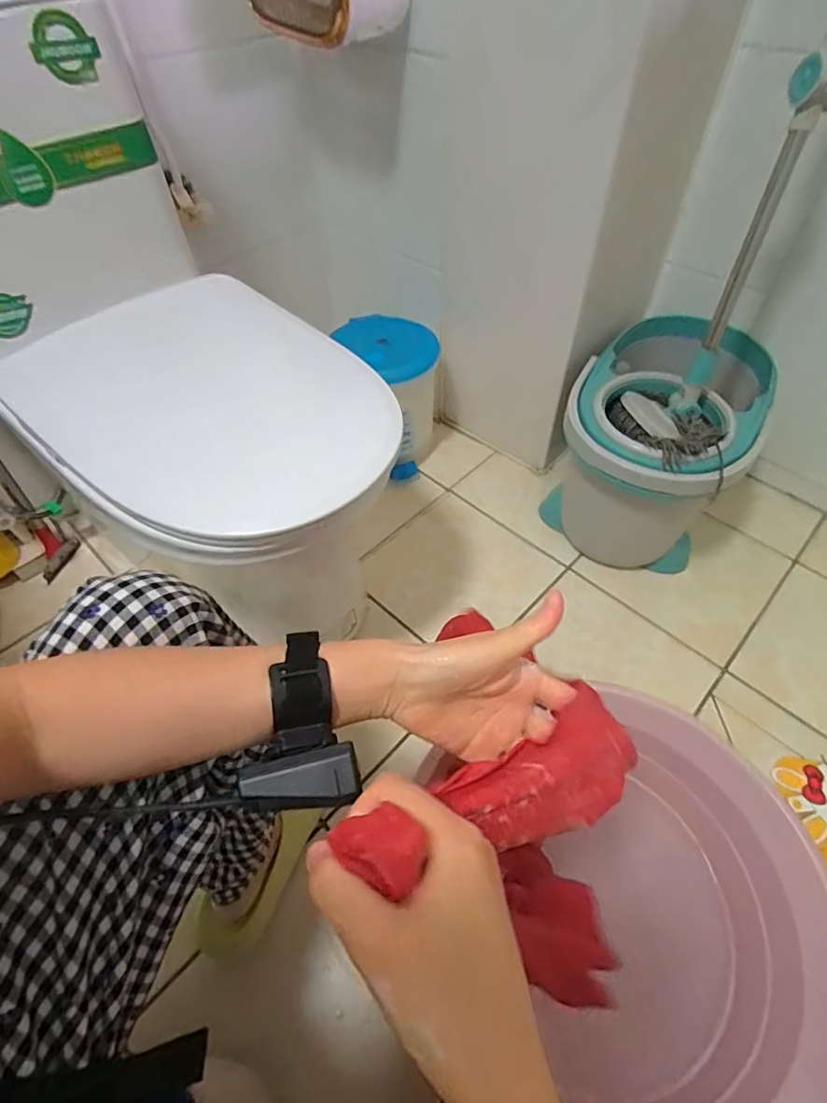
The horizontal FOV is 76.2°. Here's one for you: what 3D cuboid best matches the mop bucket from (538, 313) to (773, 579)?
[{"bbox_3d":[0.447,-0.199,1.006,0.286,0.321,0.444,26,57,19],"label":"mop bucket"}]

